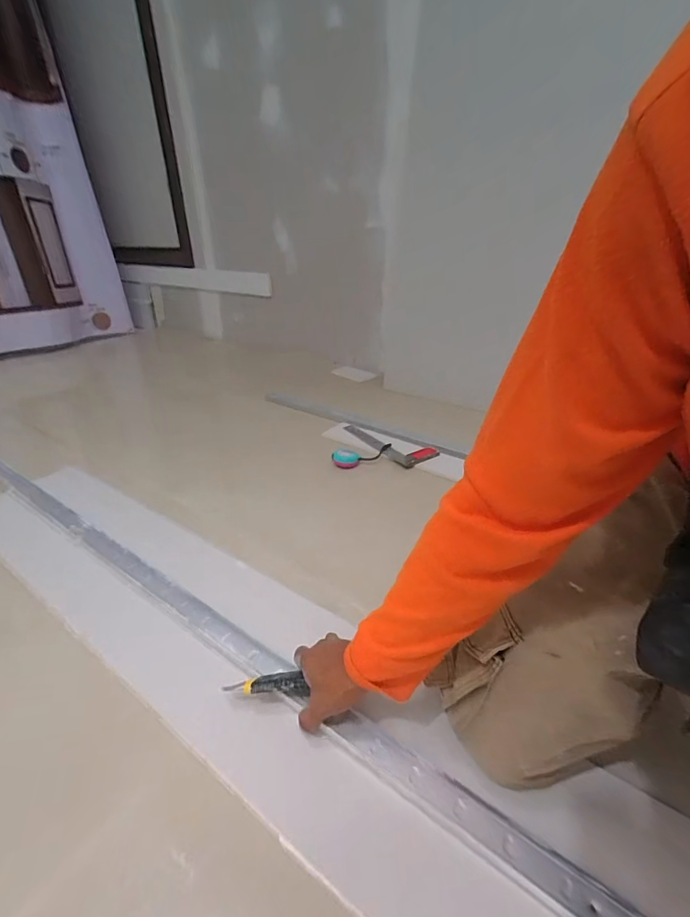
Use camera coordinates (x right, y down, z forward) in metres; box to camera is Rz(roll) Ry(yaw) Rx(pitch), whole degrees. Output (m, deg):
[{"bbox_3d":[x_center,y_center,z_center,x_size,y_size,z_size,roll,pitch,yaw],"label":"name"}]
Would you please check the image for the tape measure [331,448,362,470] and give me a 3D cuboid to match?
[{"bbox_3d":[0.004,0.002,1.074,0.073,0.033,0.064,-2,29,-2],"label":"tape measure"}]

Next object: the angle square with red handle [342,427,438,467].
[{"bbox_3d":[0.118,-0.053,1.185,0.116,0.015,0.313,-21,34,-32],"label":"angle square with red handle"}]

